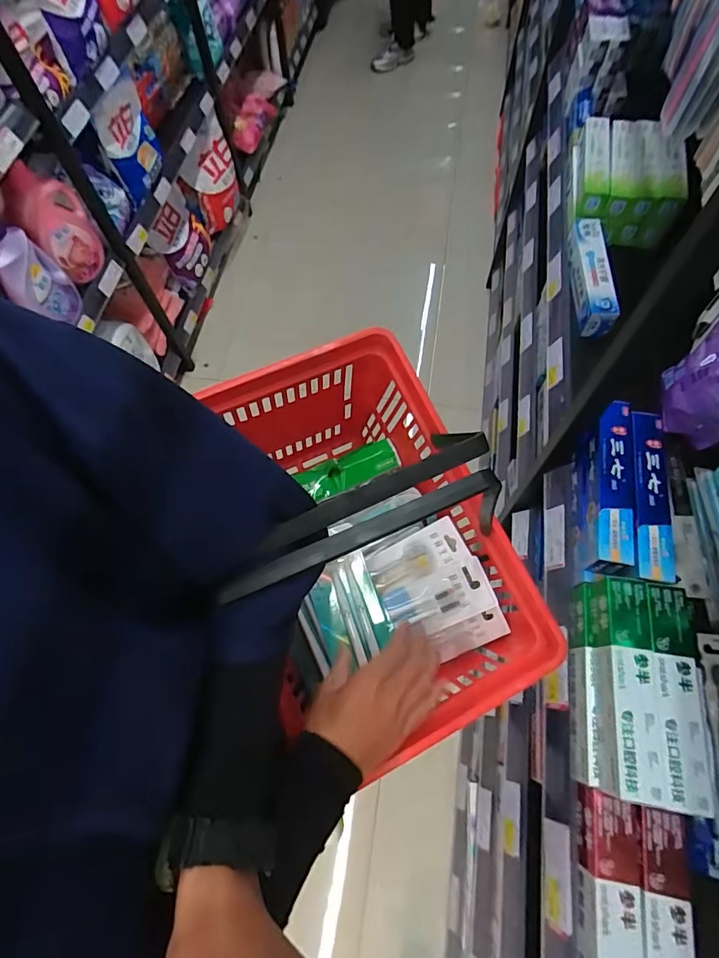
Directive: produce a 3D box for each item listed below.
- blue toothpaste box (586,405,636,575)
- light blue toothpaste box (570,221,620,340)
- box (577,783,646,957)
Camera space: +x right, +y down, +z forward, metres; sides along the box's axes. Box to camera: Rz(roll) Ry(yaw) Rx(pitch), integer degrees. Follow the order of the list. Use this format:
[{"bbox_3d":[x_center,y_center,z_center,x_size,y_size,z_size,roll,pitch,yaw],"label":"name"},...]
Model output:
[{"bbox_3d":[0.323,0.009,0.607,0.046,0.048,0.226,10,66,6],"label":"blue toothpaste box"},{"bbox_3d":[0.411,-0.358,0.832,0.049,0.063,0.212,3,66,2],"label":"light blue toothpaste box"},{"bbox_3d":[0.255,0.450,0.478,0.051,0.040,0.216,10,66,6],"label":"box"}]

